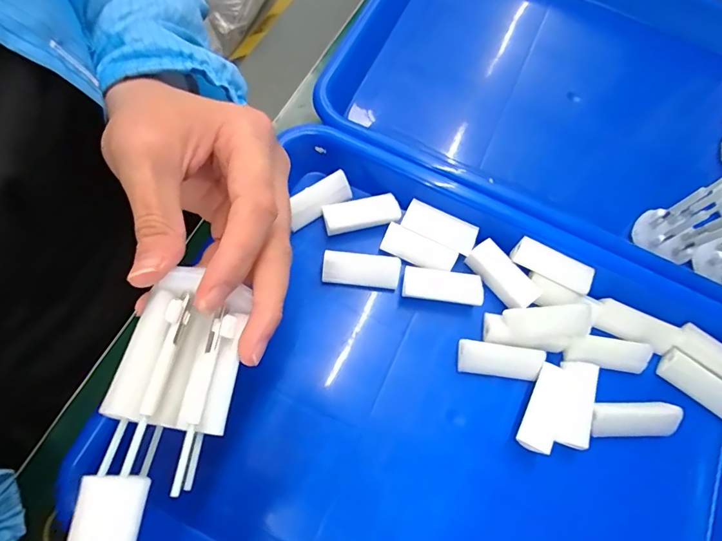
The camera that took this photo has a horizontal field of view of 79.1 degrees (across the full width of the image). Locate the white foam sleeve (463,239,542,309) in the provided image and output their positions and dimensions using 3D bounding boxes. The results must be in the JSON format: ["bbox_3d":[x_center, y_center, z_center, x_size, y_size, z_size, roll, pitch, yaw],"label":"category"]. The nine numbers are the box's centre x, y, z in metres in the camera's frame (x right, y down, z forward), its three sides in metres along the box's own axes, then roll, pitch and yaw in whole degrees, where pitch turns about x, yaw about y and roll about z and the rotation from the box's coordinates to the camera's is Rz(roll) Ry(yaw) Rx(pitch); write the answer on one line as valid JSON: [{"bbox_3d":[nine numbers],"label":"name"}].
[{"bbox_3d":[0.085,0.003,0.261,0.020,0.011,0.044,-39,79,-16],"label":"white foam sleeve"}]

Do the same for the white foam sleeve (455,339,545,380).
[{"bbox_3d":[0.079,0.051,0.247,0.046,0.014,0.016,9,71,-2],"label":"white foam sleeve"}]

